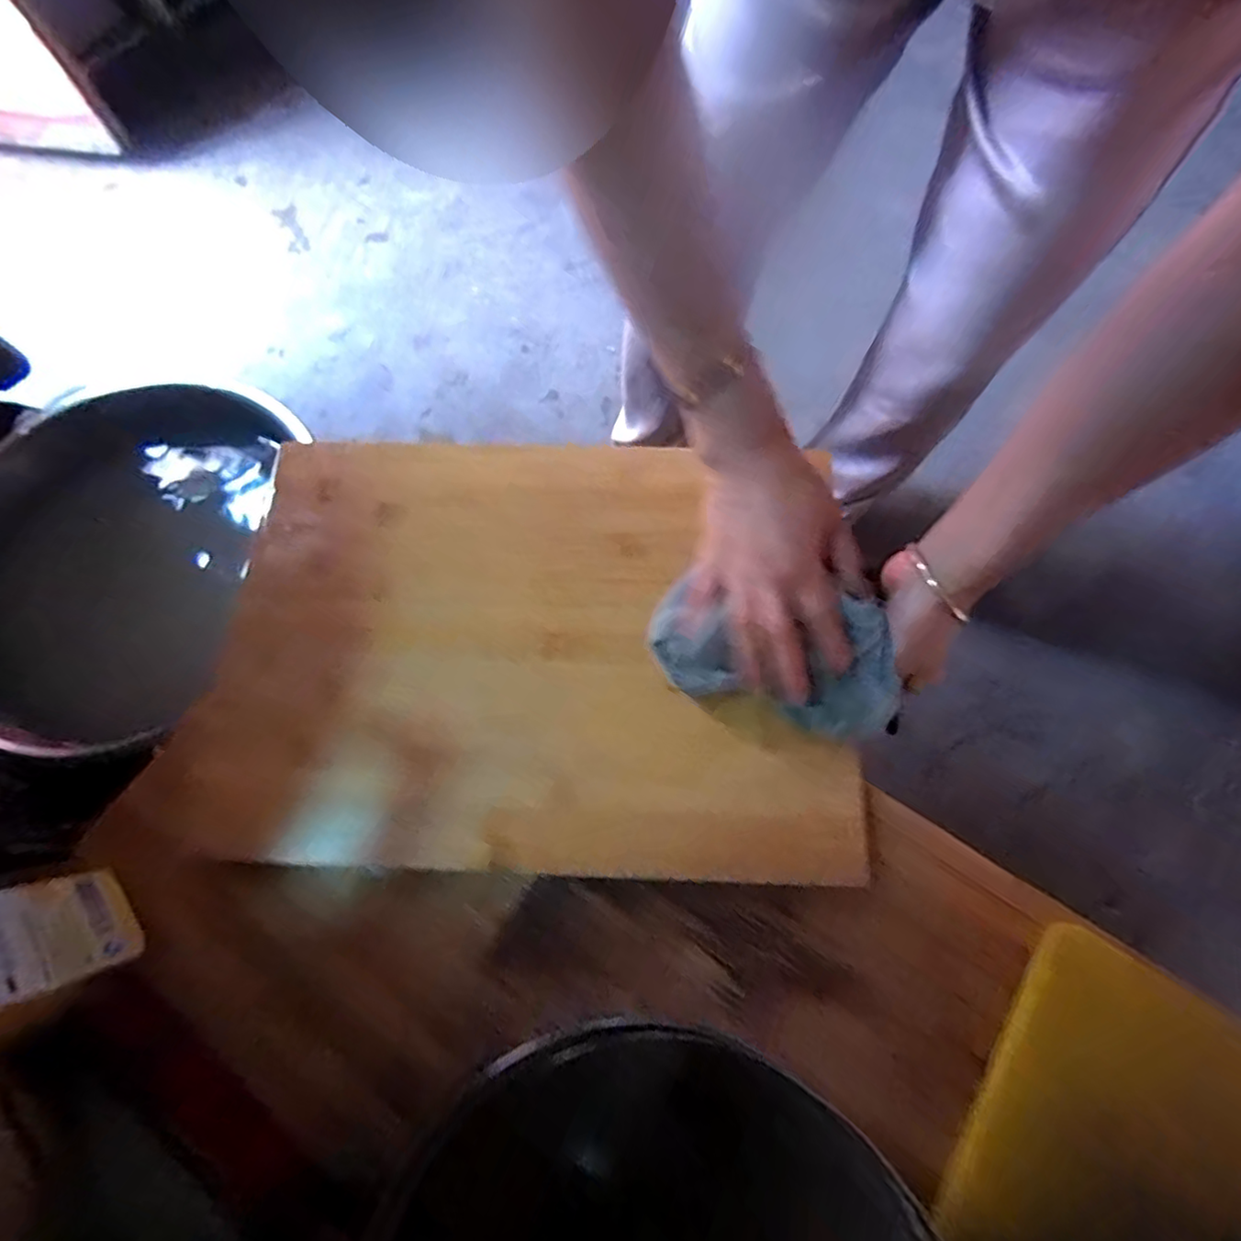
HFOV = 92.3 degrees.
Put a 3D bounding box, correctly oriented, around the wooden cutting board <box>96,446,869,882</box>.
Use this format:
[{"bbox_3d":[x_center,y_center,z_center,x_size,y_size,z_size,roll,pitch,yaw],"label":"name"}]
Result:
[{"bbox_3d":[-0.082,0.008,0.439,0.467,0.026,0.322,1,71,4],"label":"wooden cutting board"}]

